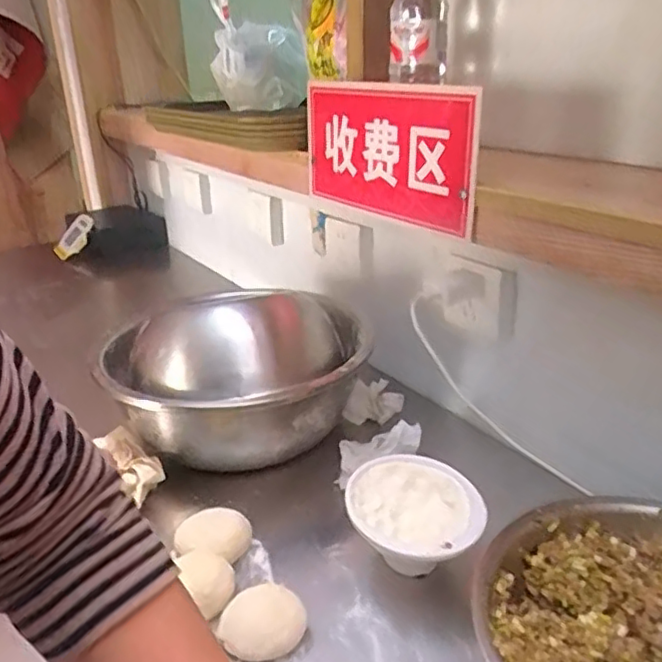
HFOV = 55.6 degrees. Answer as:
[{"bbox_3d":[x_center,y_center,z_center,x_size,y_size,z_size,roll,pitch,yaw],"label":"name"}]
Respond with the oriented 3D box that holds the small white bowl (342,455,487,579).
[{"bbox_3d":[0.073,0.177,0.570,0.119,0.072,0.132,5,26,17],"label":"small white bowl"}]

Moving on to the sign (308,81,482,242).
[{"bbox_3d":[0.058,-0.200,0.717,0.015,0.150,0.297,-18,29,-29],"label":"sign"}]

